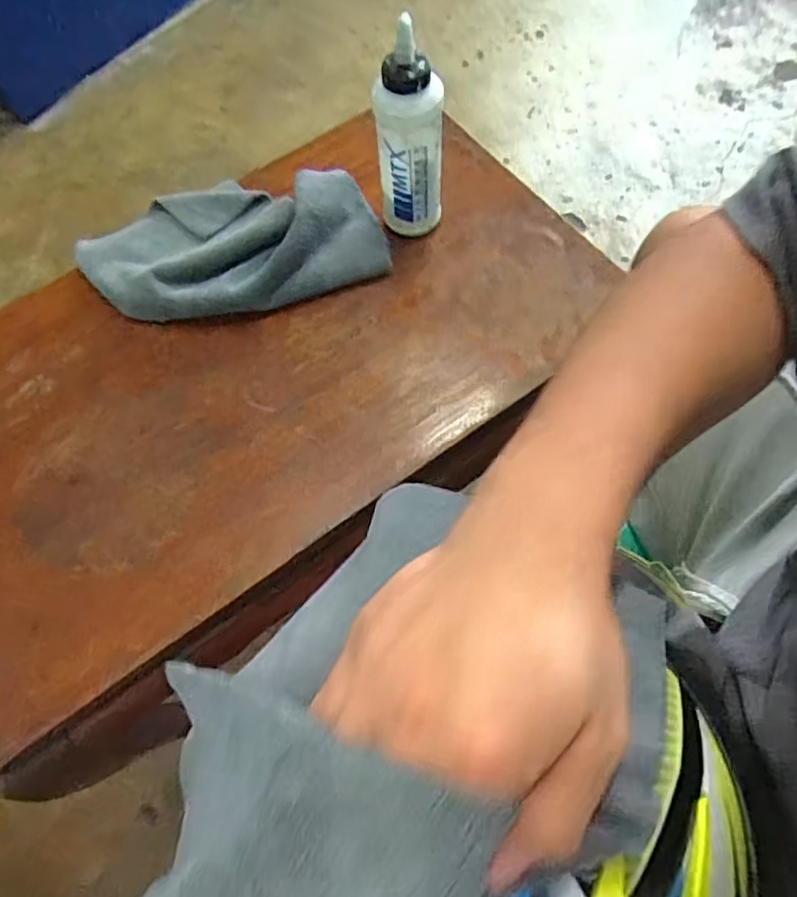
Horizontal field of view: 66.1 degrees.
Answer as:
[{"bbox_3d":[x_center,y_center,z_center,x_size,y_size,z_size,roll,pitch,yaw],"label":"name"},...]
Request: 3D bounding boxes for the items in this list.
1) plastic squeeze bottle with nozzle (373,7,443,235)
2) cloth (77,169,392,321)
[{"bbox_3d":[0.011,-0.276,0.554,0.061,0.170,0.050,-3,69,1],"label":"plastic squeeze bottle with nozzle"},{"bbox_3d":[-0.174,-0.215,0.622,0.318,0.040,0.166,-6,69,0],"label":"cloth"}]

